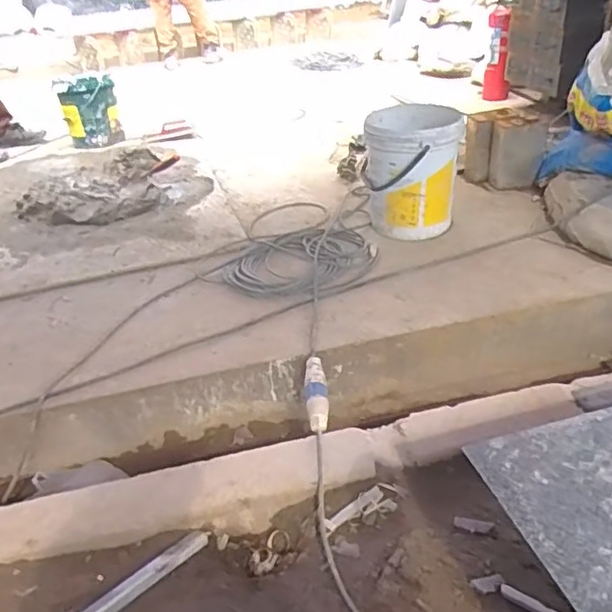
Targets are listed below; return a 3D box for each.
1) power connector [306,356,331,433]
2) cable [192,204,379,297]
[{"bbox_3d":[0.024,0.190,1.313,0.051,0.045,0.232,-5,33,0],"label":"power connector"},{"bbox_3d":[0.002,-0.206,1.862,0.482,0.041,0.623,9,36,20],"label":"cable"}]

